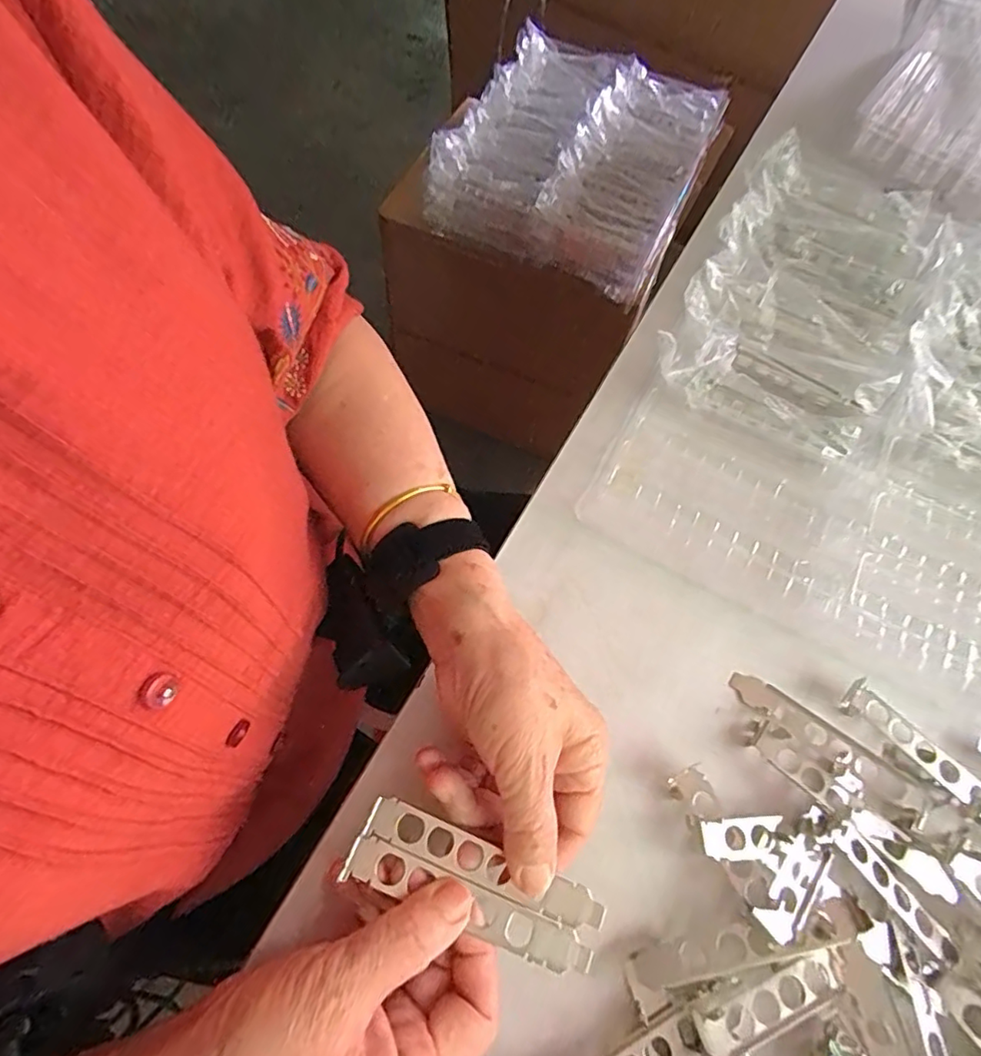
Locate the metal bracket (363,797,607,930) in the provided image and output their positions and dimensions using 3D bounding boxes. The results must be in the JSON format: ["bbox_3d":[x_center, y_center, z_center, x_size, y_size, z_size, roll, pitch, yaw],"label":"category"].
[{"bbox_3d":[-0.002,0.160,0.272,0.119,0.004,0.018,25,65,1],"label":"metal bracket"}]

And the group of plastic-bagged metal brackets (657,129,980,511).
[{"bbox_3d":[0.337,-0.167,0.467,0.332,0.052,0.317,26,66,9],"label":"group of plastic-bagged metal brackets"}]

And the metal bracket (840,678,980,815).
[{"bbox_3d":[0.263,0.138,0.336,0.119,0.010,0.021,41,69,15],"label":"metal bracket"}]

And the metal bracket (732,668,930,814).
[{"bbox_3d":[0.201,0.127,0.345,0.120,0.006,0.019,35,67,13],"label":"metal bracket"}]

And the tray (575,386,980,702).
[{"bbox_3d":[0.255,0.000,0.398,0.348,0.021,0.165,26,66,9],"label":"tray"}]

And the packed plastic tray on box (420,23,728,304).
[{"bbox_3d":[0.139,-0.568,0.882,0.339,0.116,0.386,23,66,6],"label":"packed plastic tray on box"}]

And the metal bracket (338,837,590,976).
[{"bbox_3d":[-0.010,0.174,0.262,0.119,0.006,0.019,25,65,0],"label":"metal bracket"}]

